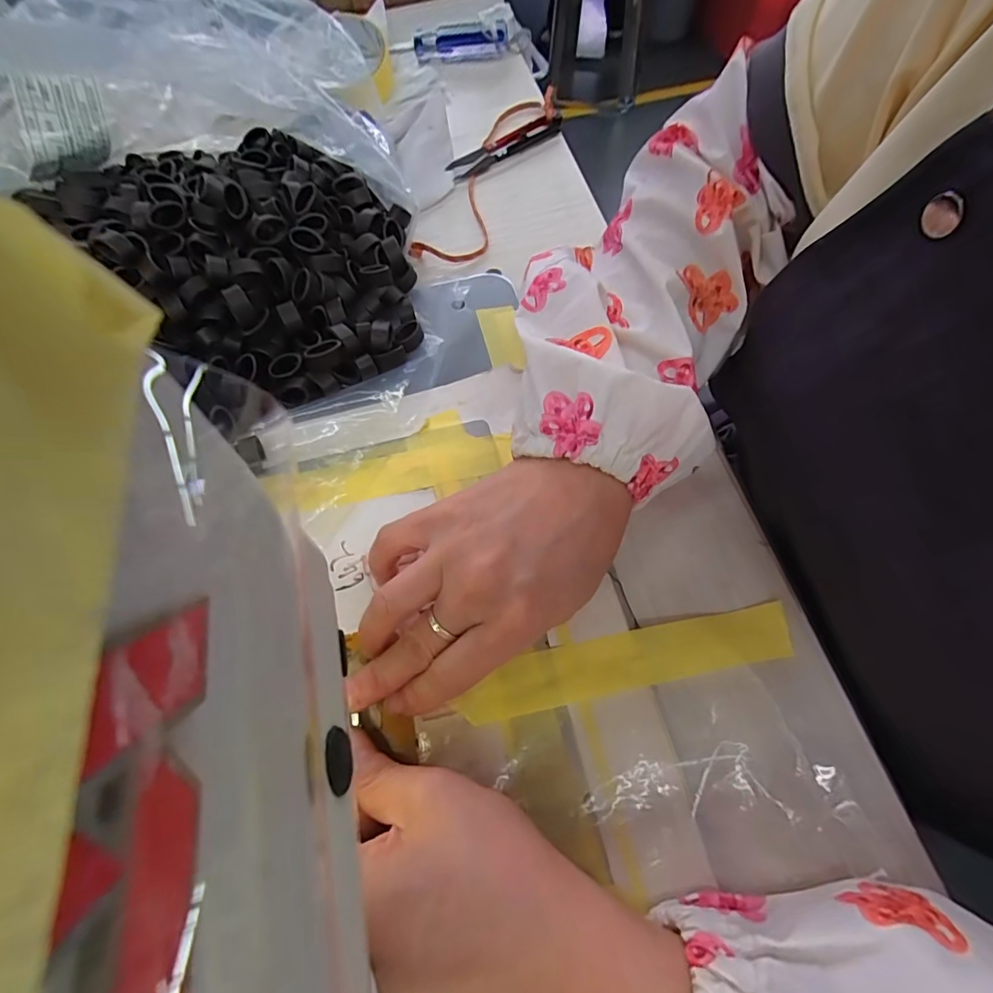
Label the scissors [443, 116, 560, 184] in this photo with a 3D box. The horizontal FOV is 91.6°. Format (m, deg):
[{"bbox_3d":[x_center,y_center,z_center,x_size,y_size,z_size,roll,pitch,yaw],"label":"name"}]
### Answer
[{"bbox_3d":[0.007,-0.277,0.382,0.099,0.013,0.022,-32,66,-12],"label":"scissors"}]

